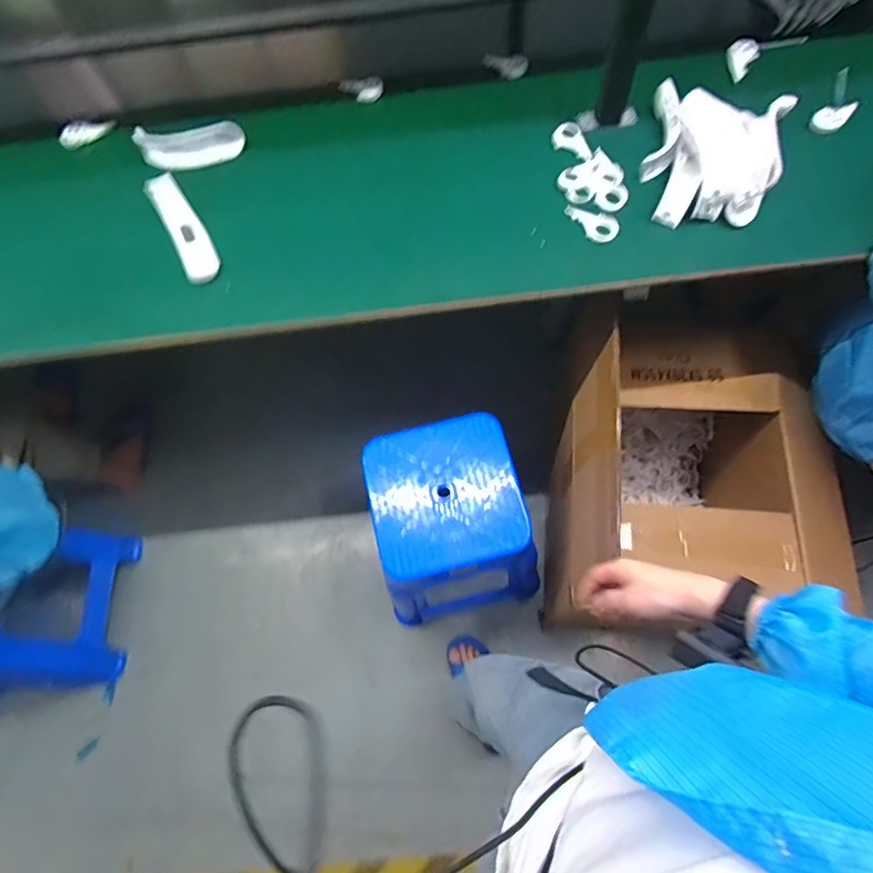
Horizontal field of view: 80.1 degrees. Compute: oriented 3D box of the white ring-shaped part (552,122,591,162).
[{"bbox_3d":[0.246,-0.535,0.945,0.052,0.022,0.099,-12,64,-5],"label":"white ring-shaped part"}]

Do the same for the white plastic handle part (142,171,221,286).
[{"bbox_3d":[-0.432,-0.356,0.896,0.060,0.029,0.217,-27,79,-12],"label":"white plastic handle part"}]

